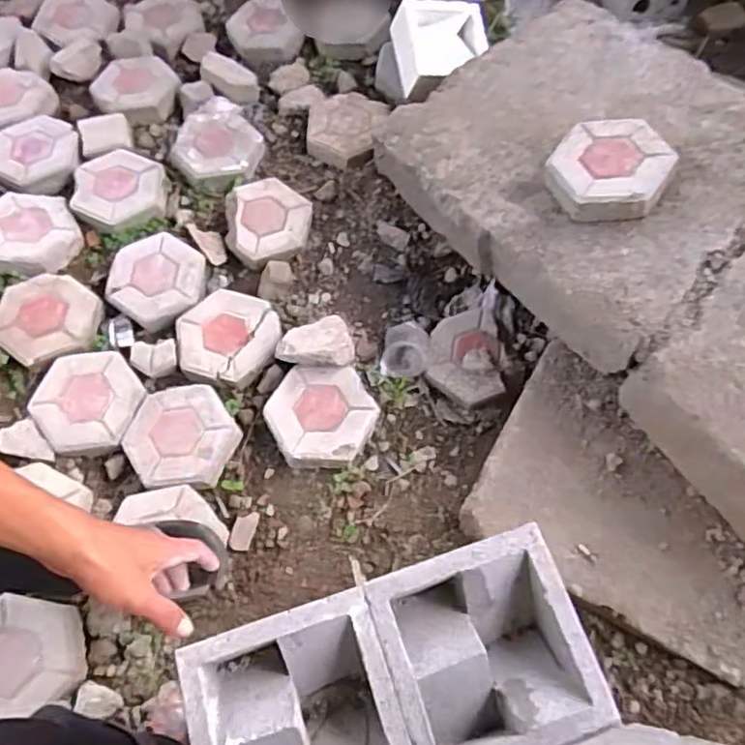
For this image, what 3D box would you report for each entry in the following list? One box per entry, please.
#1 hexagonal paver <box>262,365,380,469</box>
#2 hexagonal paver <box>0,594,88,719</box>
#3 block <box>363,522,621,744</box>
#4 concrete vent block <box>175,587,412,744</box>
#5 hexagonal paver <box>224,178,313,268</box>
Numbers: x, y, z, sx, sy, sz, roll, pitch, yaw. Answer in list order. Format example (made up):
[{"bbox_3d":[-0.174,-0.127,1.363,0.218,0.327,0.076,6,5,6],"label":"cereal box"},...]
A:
[{"bbox_3d":[-0.103,0.086,1.233,0.217,0.060,0.199,4,66,-2],"label":"hexagonal paver"},{"bbox_3d":[-0.603,0.479,1.063,0.218,0.054,0.193,-1,67,-4],"label":"hexagonal paver"},{"bbox_3d":[0.114,0.287,0.650,0.199,0.073,0.198,-17,65,-8],"label":"block"},{"bbox_3d":[-0.076,0.346,0.623,0.199,0.073,0.197,-15,68,-10],"label":"concrete vent block"},{"bbox_3d":[-0.237,-0.352,1.418,0.200,0.057,0.210,-9,67,-7],"label":"hexagonal paver"}]

